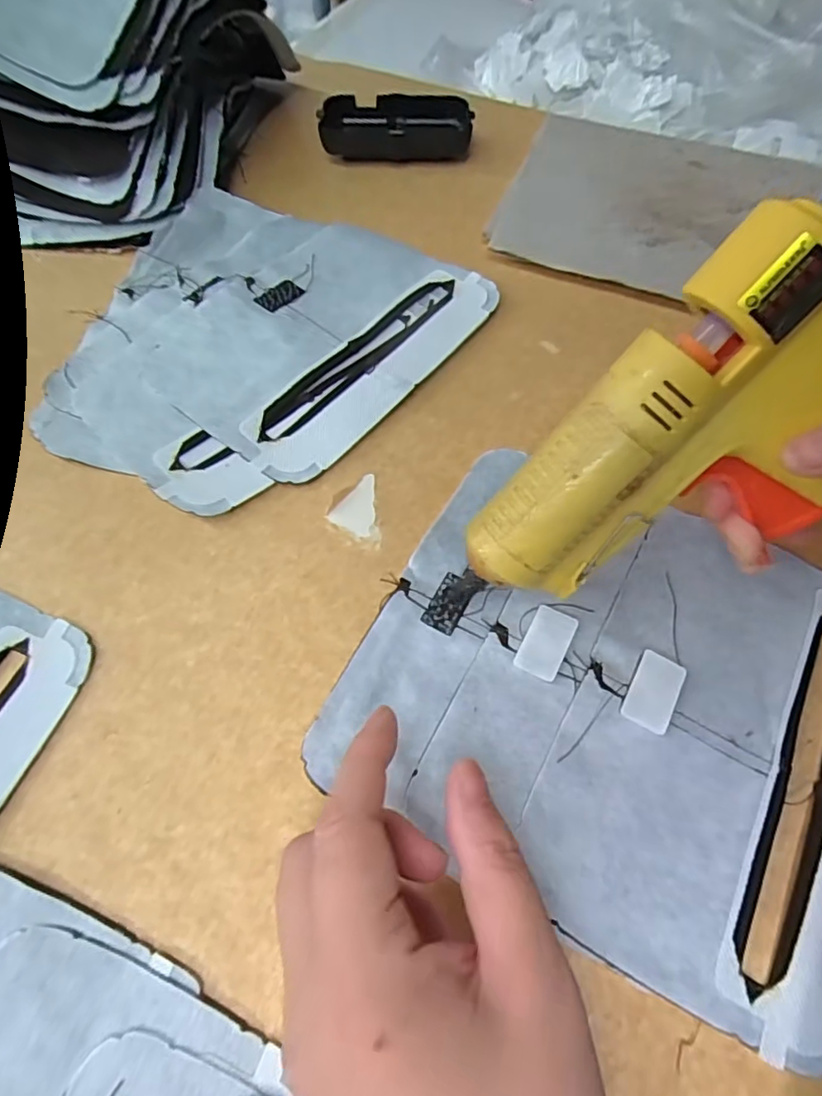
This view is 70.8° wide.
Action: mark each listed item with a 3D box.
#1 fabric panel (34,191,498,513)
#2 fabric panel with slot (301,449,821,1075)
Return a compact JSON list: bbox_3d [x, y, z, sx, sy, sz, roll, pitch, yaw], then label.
[{"bbox_3d":[-0.090,-0.124,0.342,0.205,0.016,0.224,25,64,11],"label":"fabric panel"},{"bbox_3d":[0.094,0.060,0.251,0.220,0.012,0.189,25,65,13],"label":"fabric panel with slot"}]

